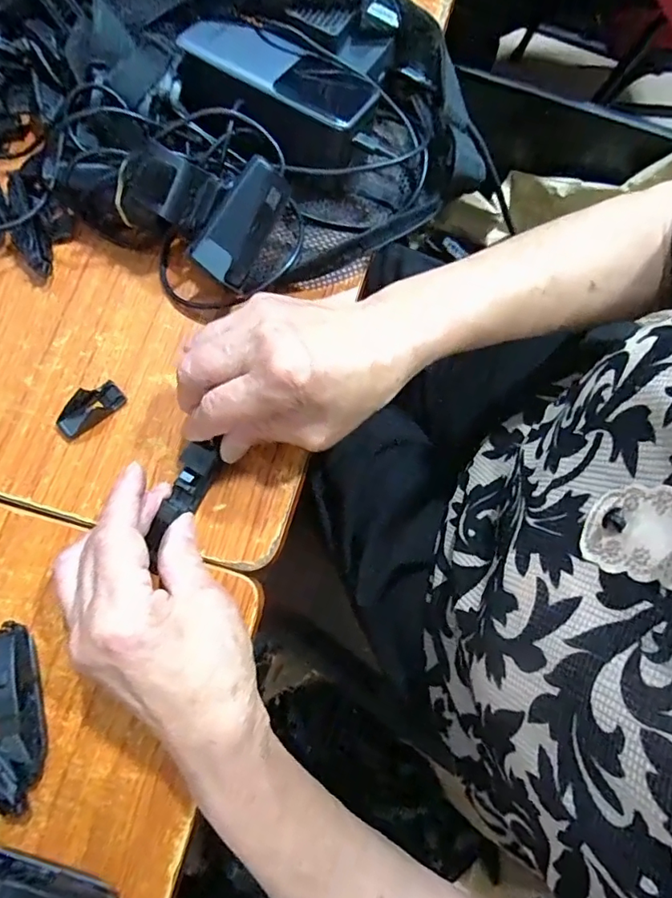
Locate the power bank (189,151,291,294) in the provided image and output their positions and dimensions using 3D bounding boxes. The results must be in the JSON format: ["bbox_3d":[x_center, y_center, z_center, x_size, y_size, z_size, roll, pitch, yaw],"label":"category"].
[{"bbox_3d":[-0.058,-0.138,0.315,0.034,0.023,0.072,31,95,9],"label":"power bank"}]

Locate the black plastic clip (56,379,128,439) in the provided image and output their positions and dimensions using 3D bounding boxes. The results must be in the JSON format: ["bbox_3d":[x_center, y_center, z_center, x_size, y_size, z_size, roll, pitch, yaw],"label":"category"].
[{"bbox_3d":[-0.152,-0.026,0.319,0.041,0.011,0.025,-42,82,-11],"label":"black plastic clip"}]

